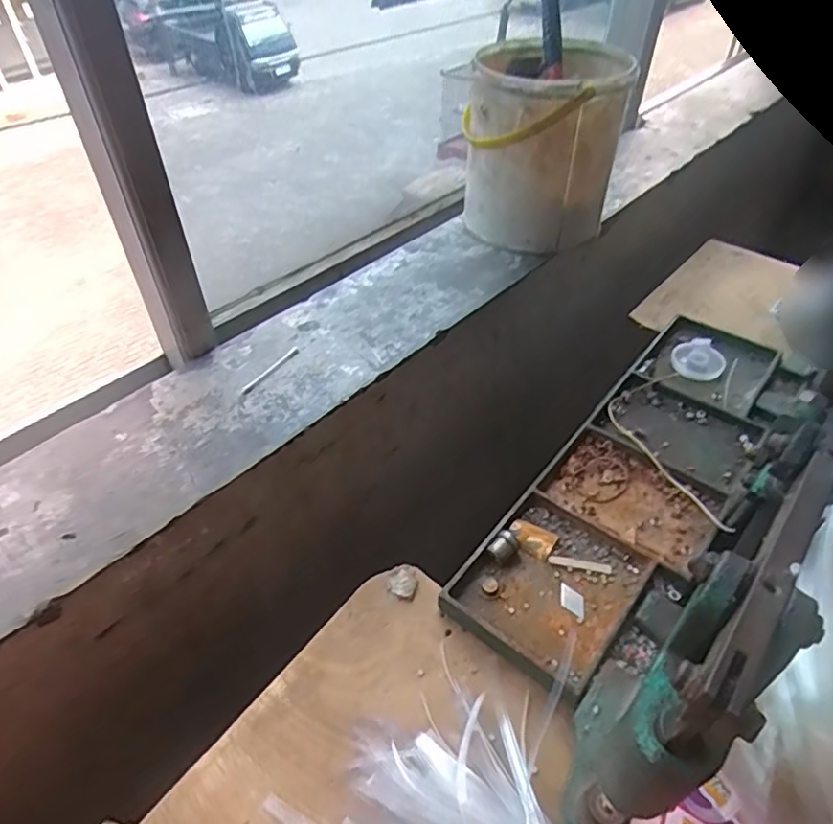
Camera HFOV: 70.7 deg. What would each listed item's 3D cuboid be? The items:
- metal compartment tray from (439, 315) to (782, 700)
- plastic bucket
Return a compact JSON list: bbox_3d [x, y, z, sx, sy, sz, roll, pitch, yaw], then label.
[{"bbox_3d":[0.233,0.058,0.589,0.151,0.030,0.491,31,53,27],"label":"metal compartment tray"},{"bbox_3d":[0.146,-0.313,0.703,0.168,0.189,0.183,7,46,7],"label":"plastic bucket"}]

